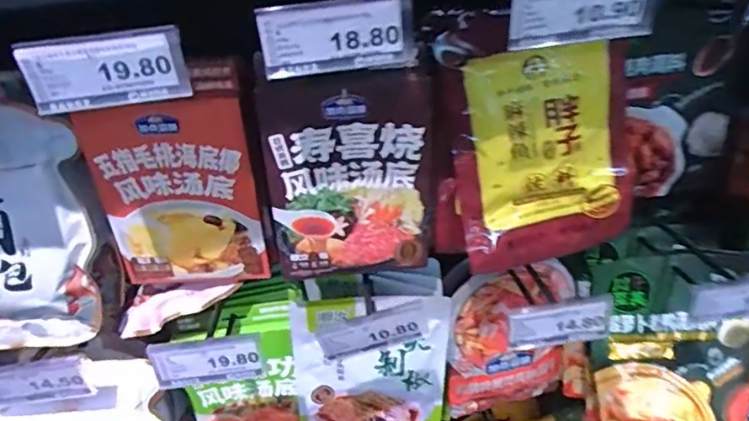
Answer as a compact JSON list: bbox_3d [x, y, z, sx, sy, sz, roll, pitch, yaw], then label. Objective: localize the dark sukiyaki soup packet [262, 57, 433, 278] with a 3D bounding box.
[{"bbox_3d":[-0.019,-0.024,0.448,0.140,0.182,0.018,-10,29,-8],"label":"dark sukiyaki soup packet"}]

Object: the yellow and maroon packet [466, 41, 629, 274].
[{"bbox_3d":[0.162,-0.049,0.483,0.157,0.195,0.018,-9,17,-2],"label":"yellow and maroon packet"}]

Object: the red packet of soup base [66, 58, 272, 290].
[{"bbox_3d":[-0.175,-0.017,0.467,0.142,0.204,0.027,-6,29,-1],"label":"red packet of soup base"}]

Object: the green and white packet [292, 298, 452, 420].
[{"bbox_3d":[0.000,0.205,0.612,0.182,0.229,0.033,-5,29,2],"label":"green and white packet"}]

